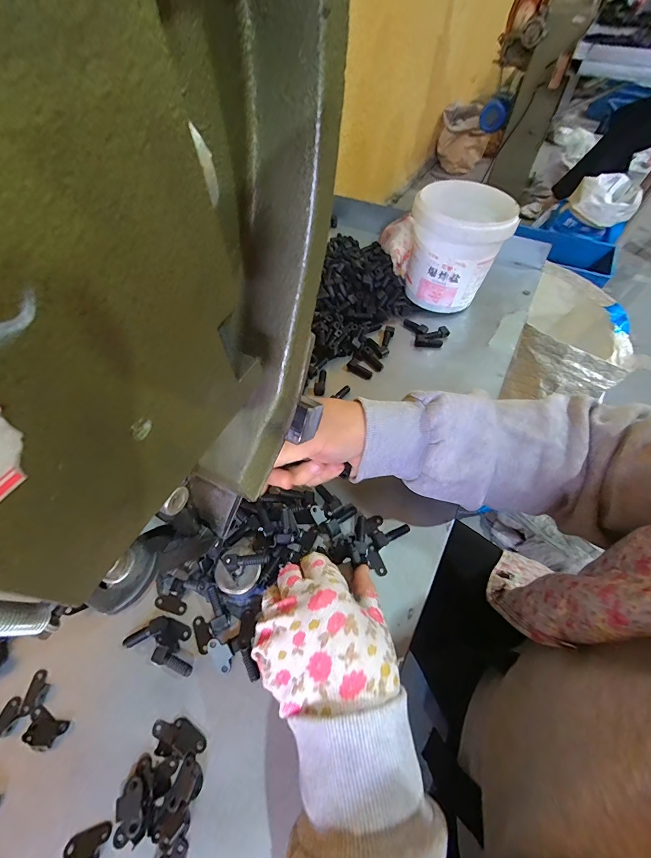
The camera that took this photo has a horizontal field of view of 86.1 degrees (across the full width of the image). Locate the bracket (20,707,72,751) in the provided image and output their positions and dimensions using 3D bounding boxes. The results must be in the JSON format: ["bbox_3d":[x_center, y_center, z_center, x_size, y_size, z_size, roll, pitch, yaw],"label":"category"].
[{"bbox_3d":[-0.211,0.225,0.260,0.030,0.006,0.020,18,61,8],"label":"bracket"}]

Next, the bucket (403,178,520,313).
[{"bbox_3d":[0.172,-0.249,0.474,0.119,0.128,0.122,2,60,-3],"label":"bucket"}]

